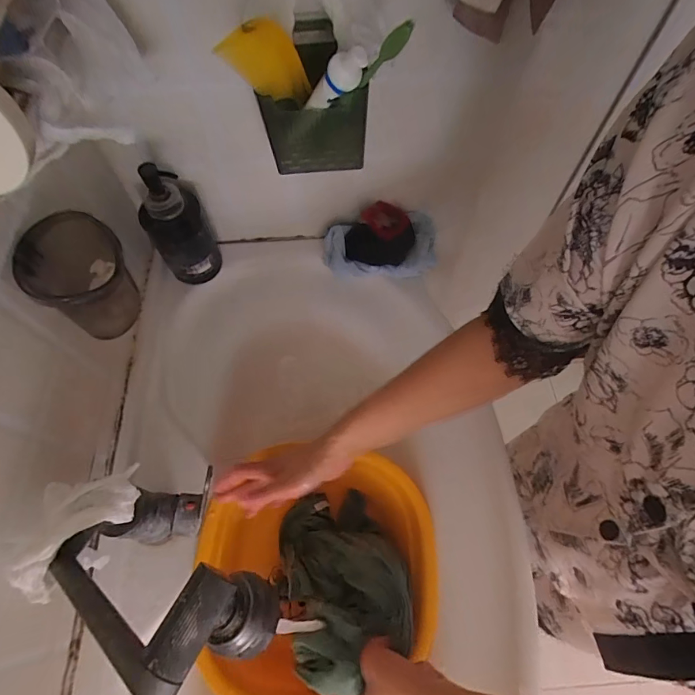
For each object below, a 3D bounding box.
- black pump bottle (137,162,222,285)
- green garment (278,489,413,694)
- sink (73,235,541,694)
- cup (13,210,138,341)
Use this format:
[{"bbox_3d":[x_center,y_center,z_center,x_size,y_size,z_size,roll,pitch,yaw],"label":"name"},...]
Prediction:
[{"bbox_3d":[-0.232,-0.163,0.587,0.079,0.194,0.071,-28,69,-12],"label":"black pump bottle"},{"bbox_3d":[-0.009,0.266,0.502,0.143,0.166,0.183,-15,67,-6],"label":"green garment"},{"bbox_3d":[-0.061,0.222,0.566,0.434,0.189,0.825,-4,66,-1],"label":"sink"},{"bbox_3d":[-0.255,-0.065,0.417,0.079,0.095,0.096,-24,68,-10],"label":"cup"}]

